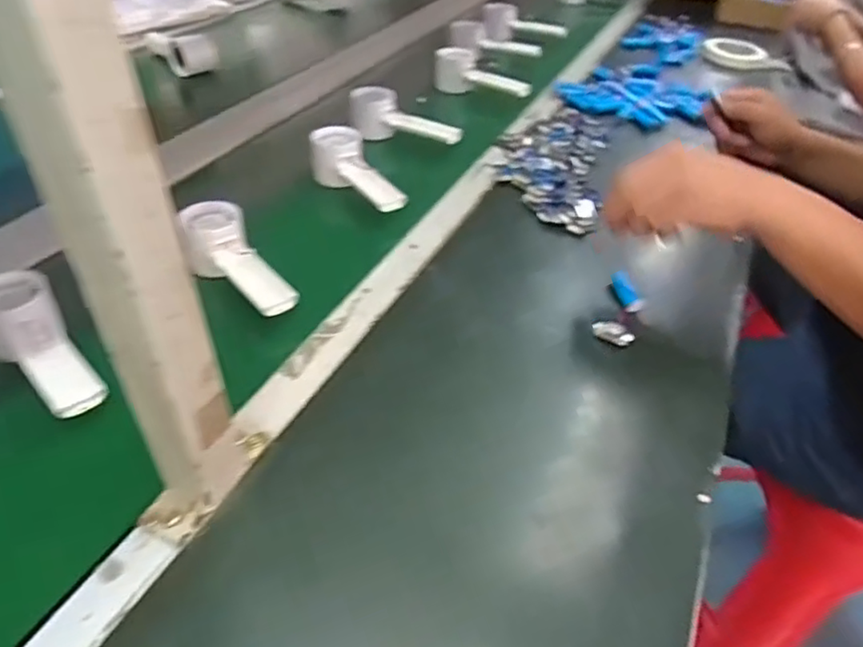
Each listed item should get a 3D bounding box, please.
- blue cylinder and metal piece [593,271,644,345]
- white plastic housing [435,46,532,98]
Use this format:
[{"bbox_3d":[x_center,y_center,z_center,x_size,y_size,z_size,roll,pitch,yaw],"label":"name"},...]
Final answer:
[{"bbox_3d":[0.182,-0.012,0.607,0.036,0.026,0.106,19,42,15],"label":"blue cylinder and metal piece"},{"bbox_3d":[0.079,-0.391,1.007,0.165,0.060,0.052,19,42,14],"label":"white plastic housing"}]

